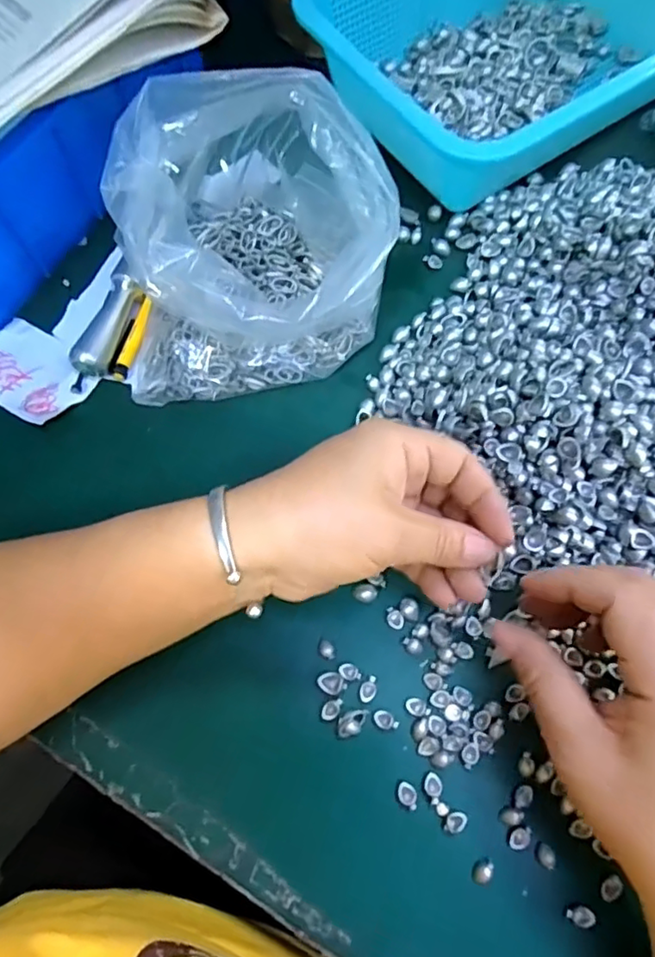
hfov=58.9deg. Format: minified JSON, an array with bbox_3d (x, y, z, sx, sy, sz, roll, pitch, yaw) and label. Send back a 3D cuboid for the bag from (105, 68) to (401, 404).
[{"bbox_3d":[-0.038,-0.137,0.321,0.153,0.090,0.159,-1,70,2],"label":"bag"}]

